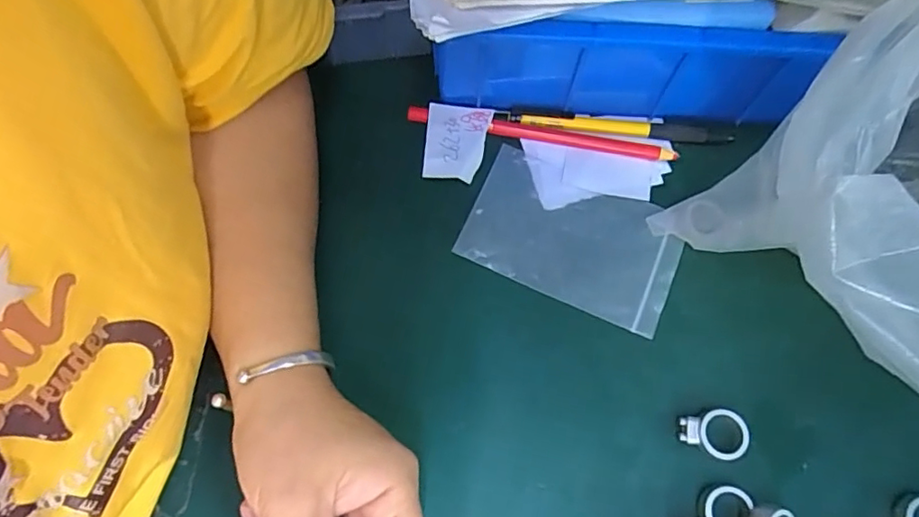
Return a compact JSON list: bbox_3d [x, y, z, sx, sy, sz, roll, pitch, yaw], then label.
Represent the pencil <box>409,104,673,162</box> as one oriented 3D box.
[{"bbox_3d":[0.051,-0.081,0.357,0.169,0.011,0.010,10,70,2],"label":"pencil"}]

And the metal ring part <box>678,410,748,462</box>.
[{"bbox_3d":[0.135,0.093,0.297,0.034,0.013,0.024,9,70,2],"label":"metal ring part"}]

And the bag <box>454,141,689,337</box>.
[{"bbox_3d":[0.068,-0.012,0.339,0.124,0.008,0.077,23,71,7],"label":"bag"}]

